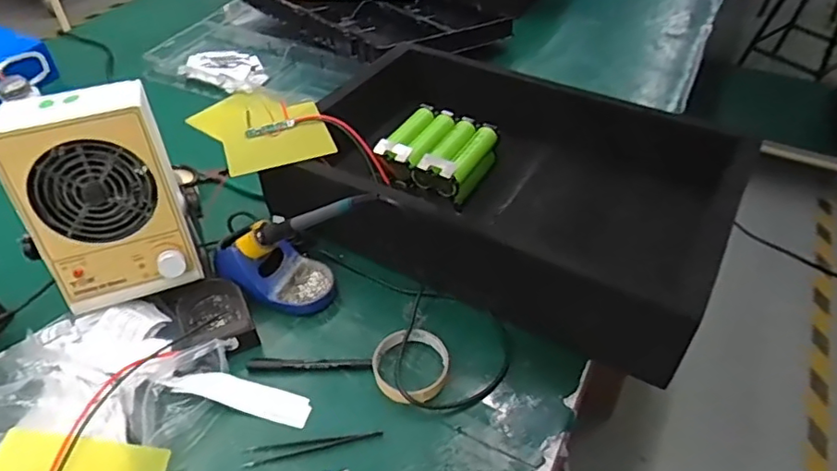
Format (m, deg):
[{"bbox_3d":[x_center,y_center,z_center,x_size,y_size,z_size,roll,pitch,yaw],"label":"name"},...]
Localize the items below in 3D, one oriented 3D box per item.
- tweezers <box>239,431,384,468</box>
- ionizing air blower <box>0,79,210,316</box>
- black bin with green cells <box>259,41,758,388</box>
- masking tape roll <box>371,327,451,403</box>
[{"bbox_3d":[-0.105,0.206,0.570,0.134,0.009,0.019,-9,45,-9],"label":"tweezers"},{"bbox_3d":[-0.339,-0.037,0.628,0.148,0.225,0.088,-15,32,-16],"label":"ionizing air blower"},{"bbox_3d":[0.112,-0.068,0.771,0.524,0.159,0.354,22,48,21],"label":"black bin with green cells"},{"bbox_3d":[-0.007,0.142,0.629,0.084,0.020,0.086,-15,46,-15],"label":"masking tape roll"}]

